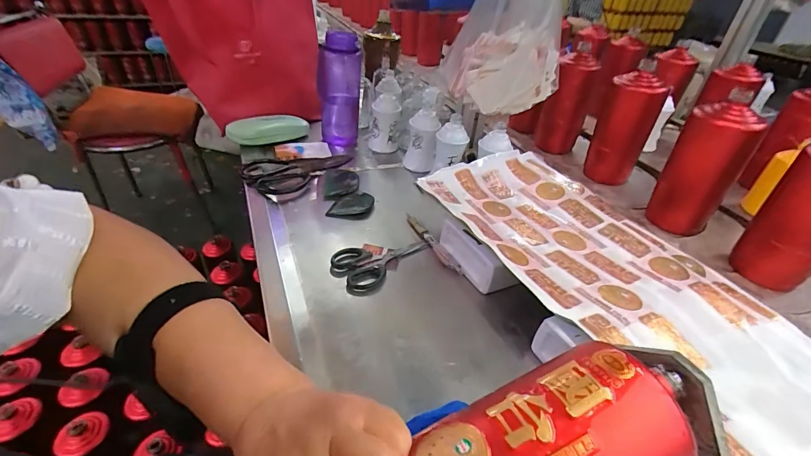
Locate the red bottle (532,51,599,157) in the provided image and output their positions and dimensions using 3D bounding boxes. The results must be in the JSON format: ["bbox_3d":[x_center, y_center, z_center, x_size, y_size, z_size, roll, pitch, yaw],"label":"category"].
[{"bbox_3d":[0.313,-0.237,0.745,0.082,0.179,0.066,20,40,20],"label":"red bottle"}]

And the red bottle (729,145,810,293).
[{"bbox_3d":[0.468,-0.016,0.444,0.059,0.191,0.064,-1,37,-8],"label":"red bottle"}]

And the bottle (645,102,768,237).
[{"bbox_3d":[0.416,-0.079,0.536,0.069,0.173,0.062,-1,37,-8],"label":"bottle"}]

